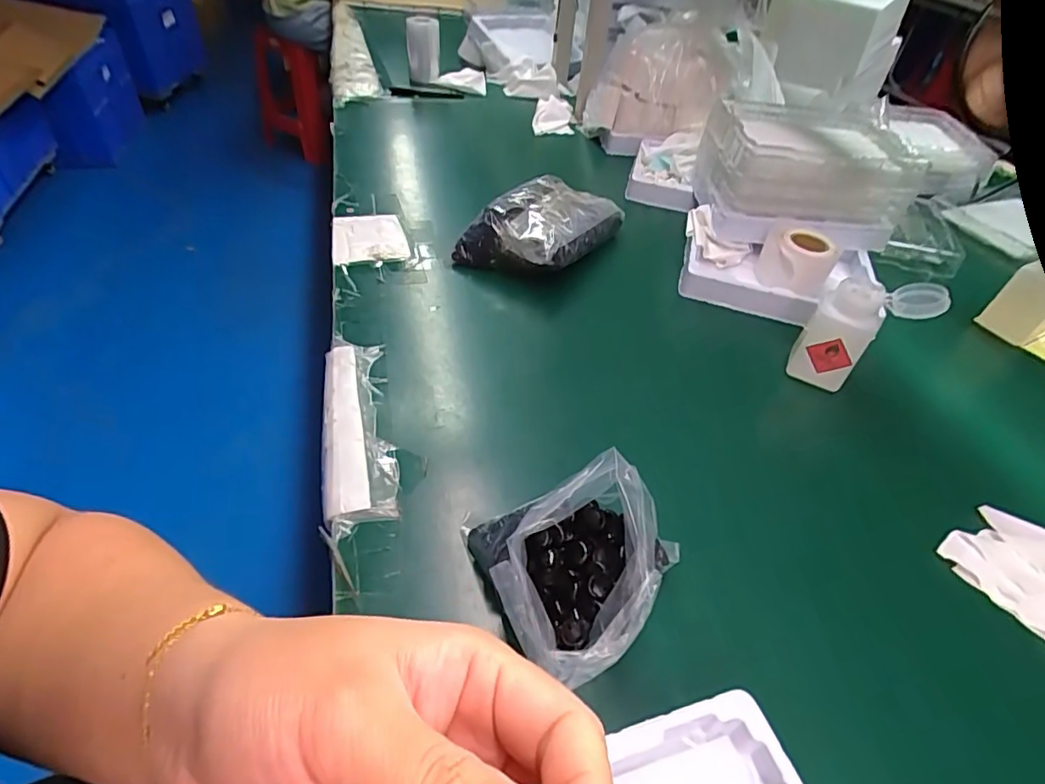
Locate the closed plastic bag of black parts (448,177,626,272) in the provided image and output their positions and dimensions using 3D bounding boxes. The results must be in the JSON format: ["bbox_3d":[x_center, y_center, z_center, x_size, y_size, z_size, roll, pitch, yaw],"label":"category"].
[{"bbox_3d":[0.028,-0.202,0.675,0.129,0.066,0.196,27,48,20],"label":"closed plastic bag of black parts"}]

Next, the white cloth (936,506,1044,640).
[{"bbox_3d":[0.395,0.135,0.425,0.113,0.016,0.104,-25,53,-28],"label":"white cloth"}]

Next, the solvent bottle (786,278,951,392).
[{"bbox_3d":[0.318,-0.056,0.527,0.089,0.113,0.040,16,45,9],"label":"solvent bottle"}]

